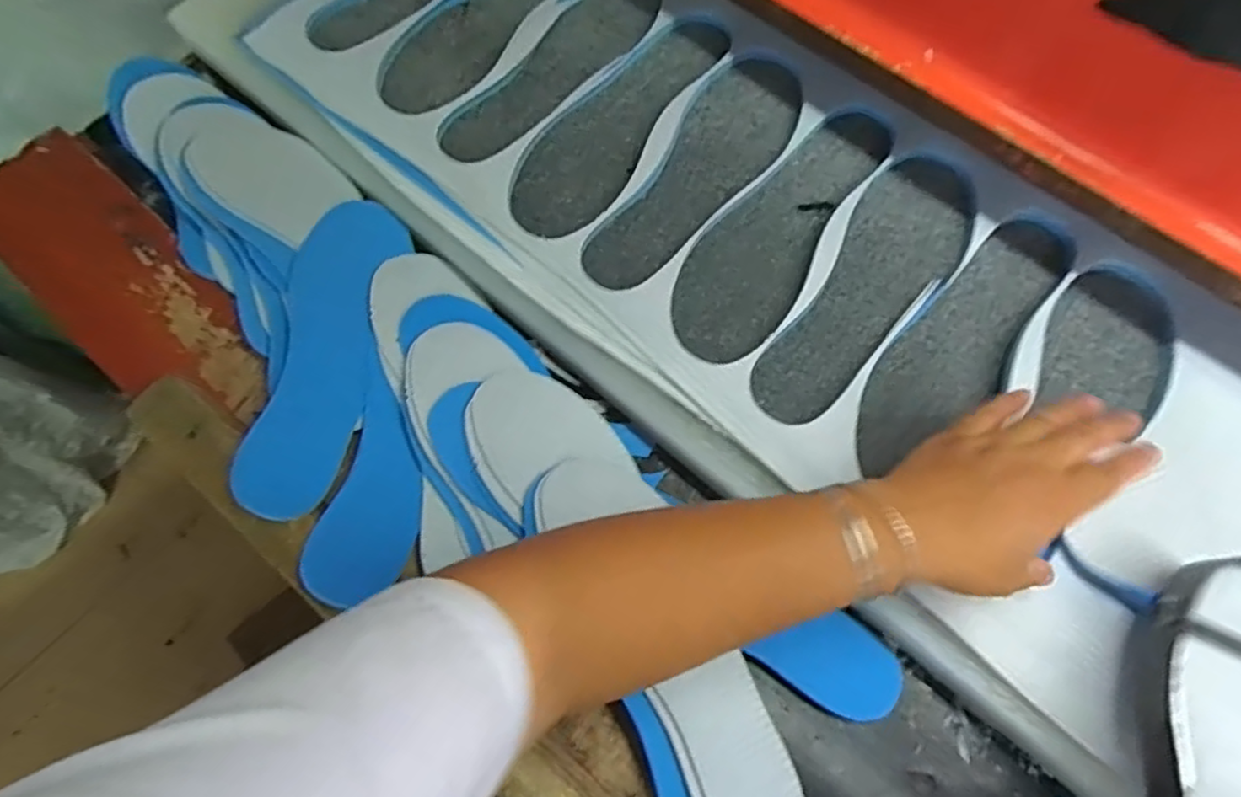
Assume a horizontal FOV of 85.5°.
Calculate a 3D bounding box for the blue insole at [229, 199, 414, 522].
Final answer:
[{"bbox_3d":[-0.214,-0.038,0.485,0.071,0.018,0.255,17,65,-20],"label":"blue insole"}]

